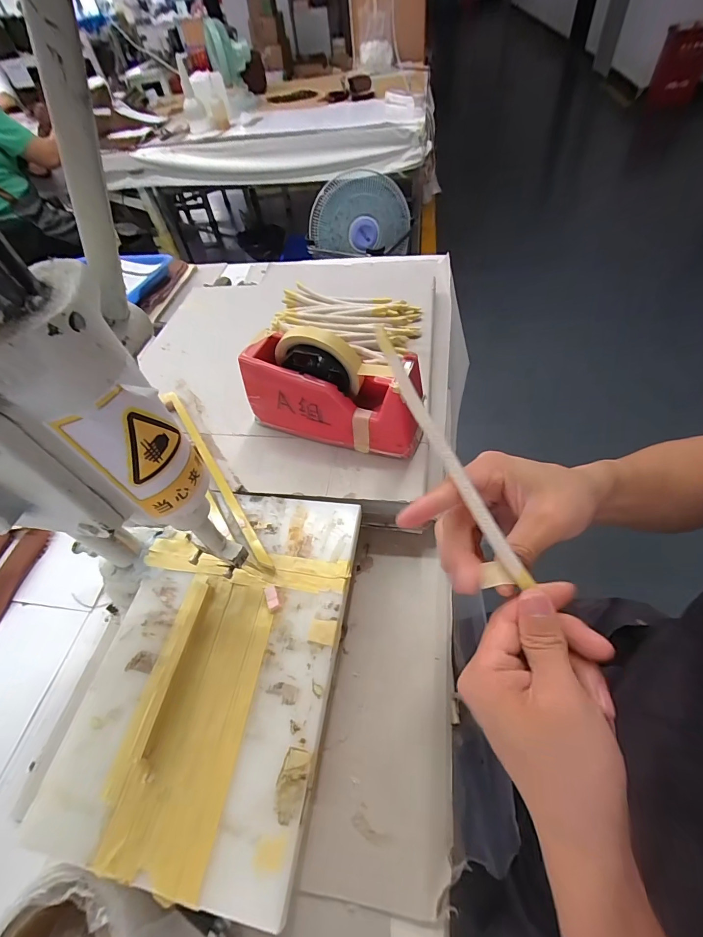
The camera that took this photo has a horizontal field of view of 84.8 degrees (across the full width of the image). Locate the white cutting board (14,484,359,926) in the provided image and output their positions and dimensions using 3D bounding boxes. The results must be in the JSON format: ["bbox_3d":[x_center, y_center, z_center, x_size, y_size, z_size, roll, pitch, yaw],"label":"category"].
[{"bbox_3d":[-0.113,0.150,0.332,0.198,0.010,0.292,6,54,10],"label":"white cutting board"}]

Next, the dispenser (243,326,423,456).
[{"bbox_3d":[-0.021,-0.090,0.425,0.202,0.117,0.063,15,56,16],"label":"dispenser"}]

